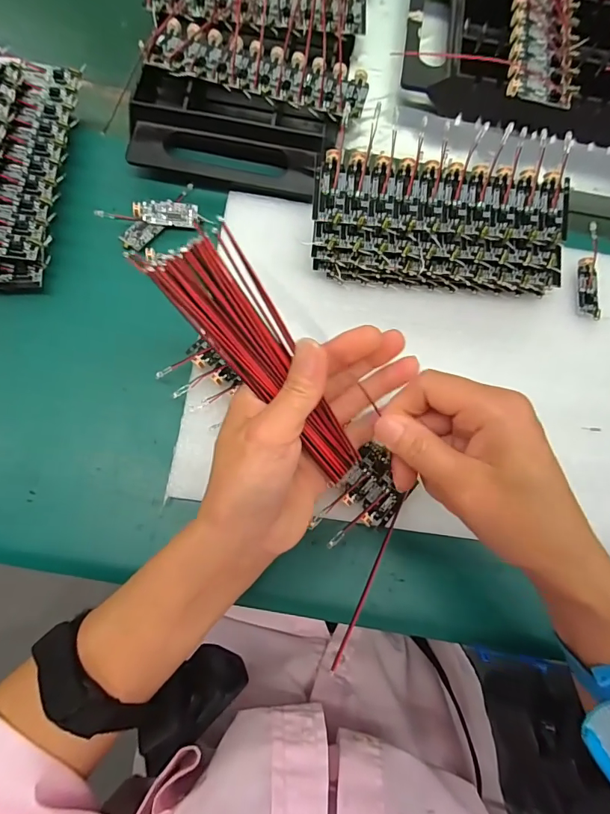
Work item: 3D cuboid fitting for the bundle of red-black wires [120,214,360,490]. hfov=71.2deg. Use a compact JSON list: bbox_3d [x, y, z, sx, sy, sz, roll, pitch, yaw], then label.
[{"bbox_3d":[-0.014,-0.020,0.199,0.035,0.010,0.133,-40,109,-7],"label":"bundle of red-black wires"}]

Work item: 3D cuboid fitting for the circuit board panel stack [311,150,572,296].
[{"bbox_3d":[0.089,-0.120,0.286,0.169,0.042,0.072,4,79,-4],"label":"circuit board panel stack"}]

